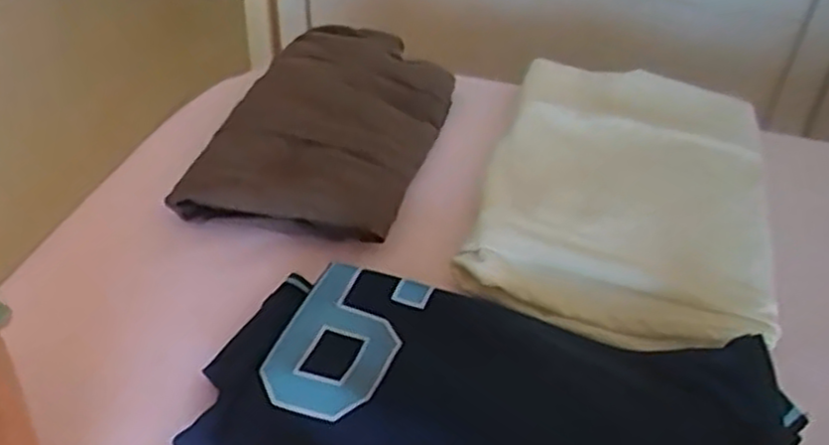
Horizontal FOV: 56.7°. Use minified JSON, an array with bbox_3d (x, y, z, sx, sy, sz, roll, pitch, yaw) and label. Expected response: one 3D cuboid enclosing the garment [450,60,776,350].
[{"bbox_3d":[0.155,-0.035,0.555,0.188,0.028,0.321,11,37,12],"label":"garment"}]

